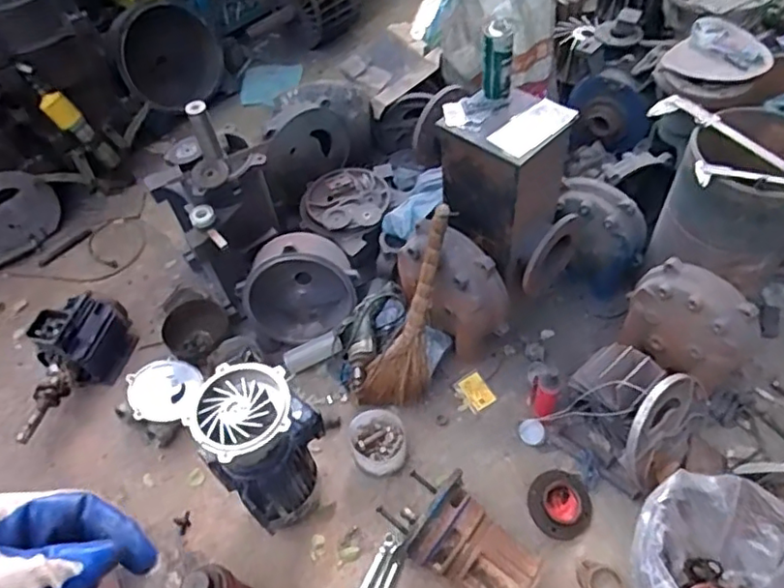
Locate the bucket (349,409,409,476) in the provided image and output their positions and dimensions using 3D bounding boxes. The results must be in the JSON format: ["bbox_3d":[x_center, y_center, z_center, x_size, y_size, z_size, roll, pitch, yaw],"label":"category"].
[{"bbox_3d":[-0.032,0.390,1.615,0.144,0.065,0.158,-2,54,2],"label":"bucket"}]

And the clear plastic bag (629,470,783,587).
[{"bbox_3d":[0.686,0.576,1.309,0.332,0.178,0.342,32,61,26],"label":"clear plastic bag"}]

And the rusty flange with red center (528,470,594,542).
[{"bbox_3d":[0.399,0.499,1.457,0.149,0.038,0.149,-36,73,-15],"label":"rusty flange with red center"}]

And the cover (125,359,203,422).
[{"bbox_3d":[-0.618,0.265,1.692,0.195,0.073,0.194,-7,54,-1],"label":"cover"}]

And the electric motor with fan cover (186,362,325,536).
[{"bbox_3d":[-0.281,0.339,1.382,0.209,0.417,0.239,33,61,27],"label":"electric motor with fan cover"}]

